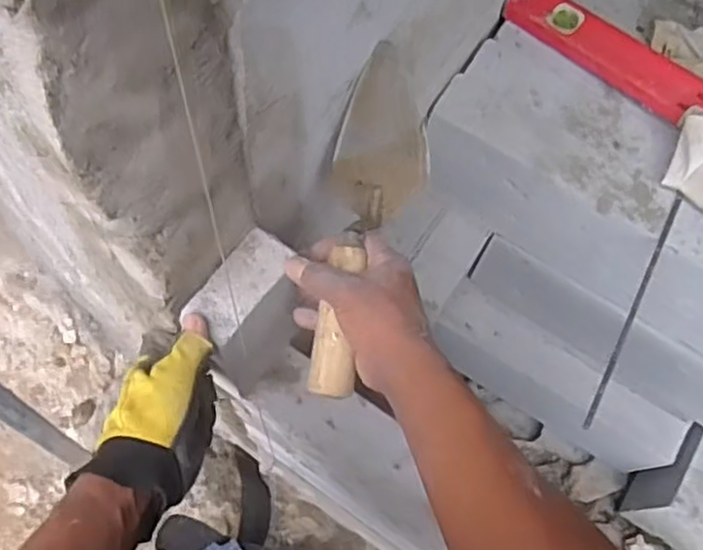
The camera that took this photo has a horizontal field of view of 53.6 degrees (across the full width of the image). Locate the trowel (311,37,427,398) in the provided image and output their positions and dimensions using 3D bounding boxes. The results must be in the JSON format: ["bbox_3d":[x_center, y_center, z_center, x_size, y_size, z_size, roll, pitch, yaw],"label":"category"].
[{"bbox_3d":[0.012,-0.041,0.564,0.074,0.063,0.278,12,80,2],"label":"trowel"}]

